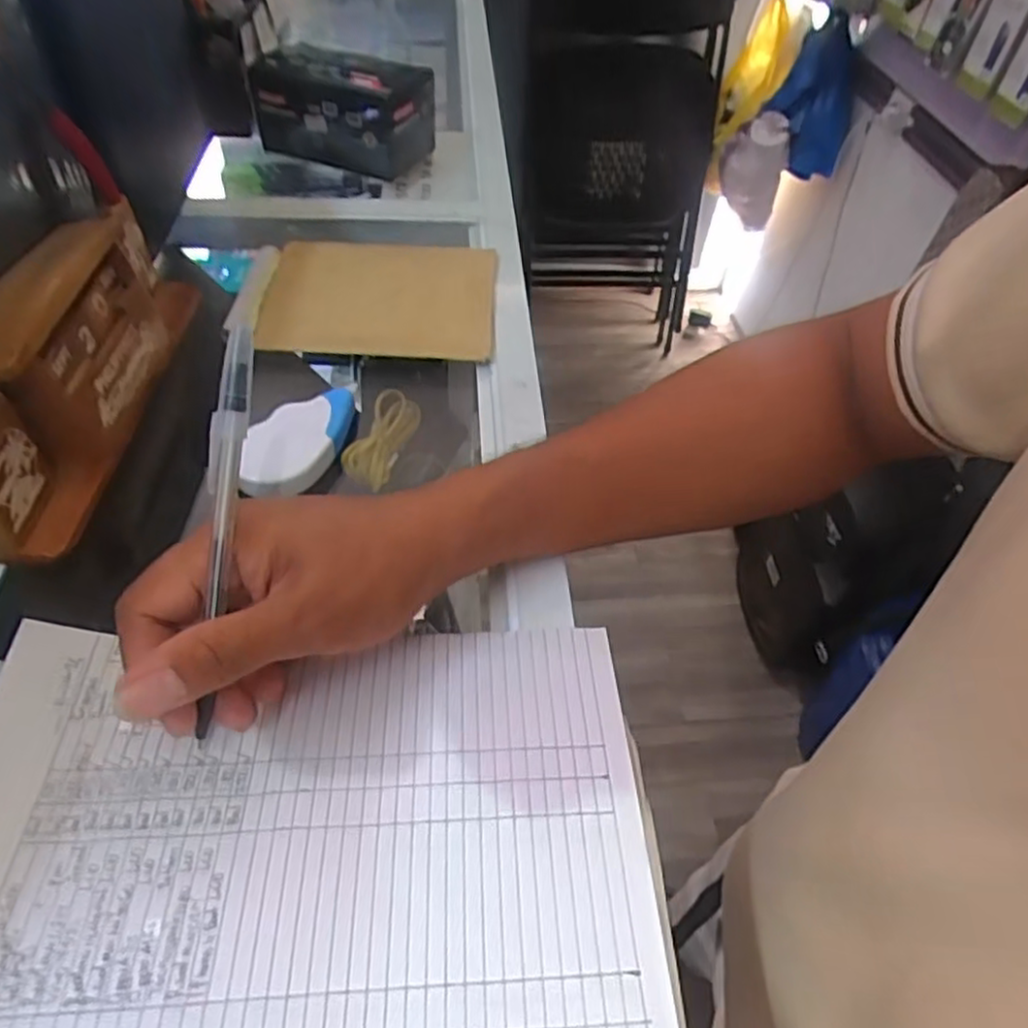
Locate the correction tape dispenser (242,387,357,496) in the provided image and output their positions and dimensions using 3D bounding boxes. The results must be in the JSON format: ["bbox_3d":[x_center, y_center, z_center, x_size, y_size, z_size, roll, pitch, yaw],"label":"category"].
[{"bbox_3d":[-0.114,-0.042,0.378,0.040,0.015,0.080,17,51,11],"label":"correction tape dispenser"}]

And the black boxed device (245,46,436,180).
[{"bbox_3d":[-0.151,-0.360,0.628,0.147,0.073,0.075,21,52,14],"label":"black boxed device"}]

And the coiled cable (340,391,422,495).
[{"bbox_3d":[-0.126,-0.075,0.692,0.048,0.039,0.116,11,50,6],"label":"coiled cable"}]

